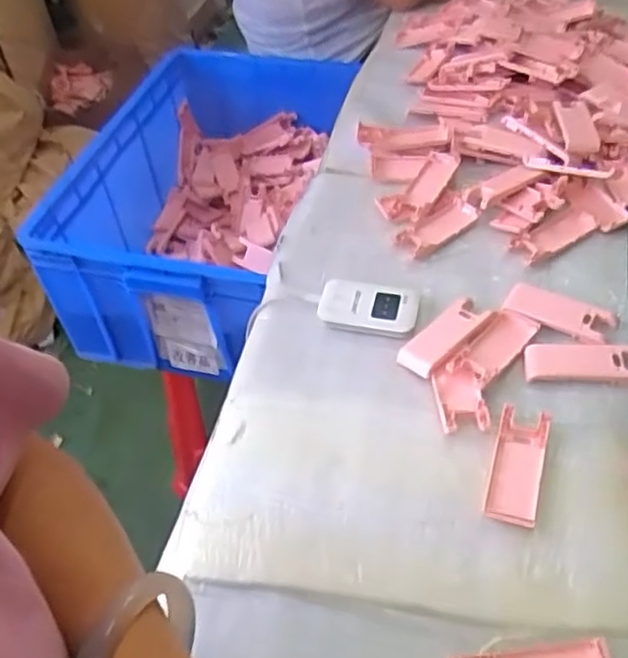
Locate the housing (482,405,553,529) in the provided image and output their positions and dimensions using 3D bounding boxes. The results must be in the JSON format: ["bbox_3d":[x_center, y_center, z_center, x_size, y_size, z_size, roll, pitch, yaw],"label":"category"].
[{"bbox_3d":[0.161,0.106,0.552,0.040,0.014,0.100,11,51,17],"label":"housing"}]

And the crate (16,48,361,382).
[{"bbox_3d":[-0.157,-0.206,1.102,0.350,0.215,0.530,7,50,13],"label":"crate"}]

